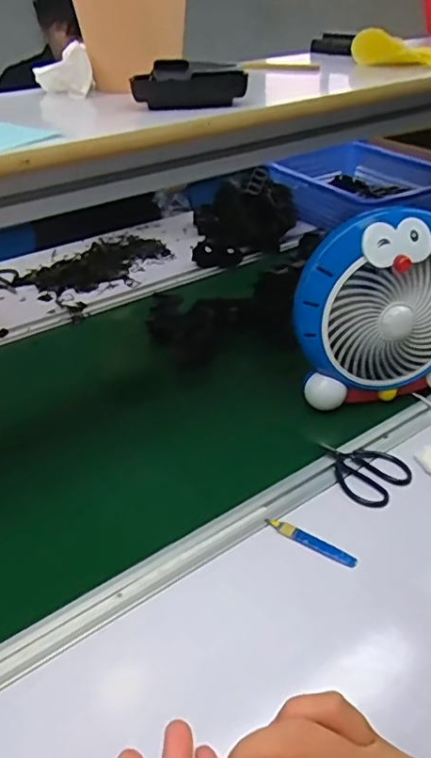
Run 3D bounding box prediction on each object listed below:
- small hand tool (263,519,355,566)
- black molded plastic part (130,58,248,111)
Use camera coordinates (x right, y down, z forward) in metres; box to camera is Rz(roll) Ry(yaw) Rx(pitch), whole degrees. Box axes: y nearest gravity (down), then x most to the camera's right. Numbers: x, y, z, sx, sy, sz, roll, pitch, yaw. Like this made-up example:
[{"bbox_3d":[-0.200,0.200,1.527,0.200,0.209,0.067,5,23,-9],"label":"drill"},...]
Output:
[{"bbox_3d":[0.097,0.166,0.589,0.099,0.004,0.014,20,41,28],"label":"small hand tool"},{"bbox_3d":[-0.025,-0.283,0.552,0.107,0.039,0.024,-1,35,2],"label":"black molded plastic part"}]

